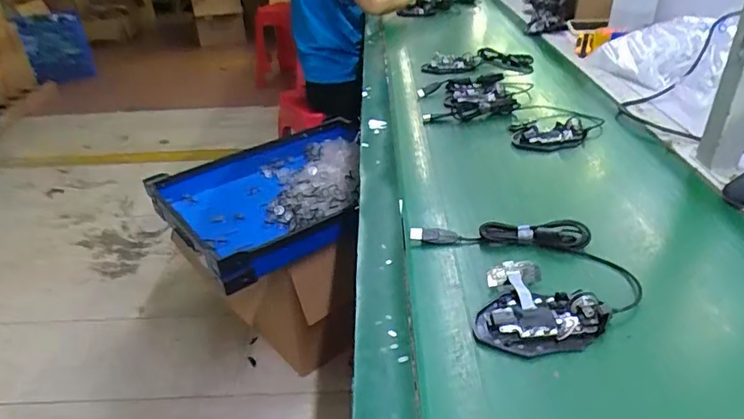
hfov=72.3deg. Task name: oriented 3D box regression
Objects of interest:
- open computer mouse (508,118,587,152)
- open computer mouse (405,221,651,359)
[{"bbox_3d":[0.267,-0.105,0.768,0.109,0.033,0.063,3,34,10],"label":"open computer mouse"},{"bbox_3d":[0.162,0.058,0.511,0.178,0.025,0.190,-11,34,-11],"label":"open computer mouse"}]

